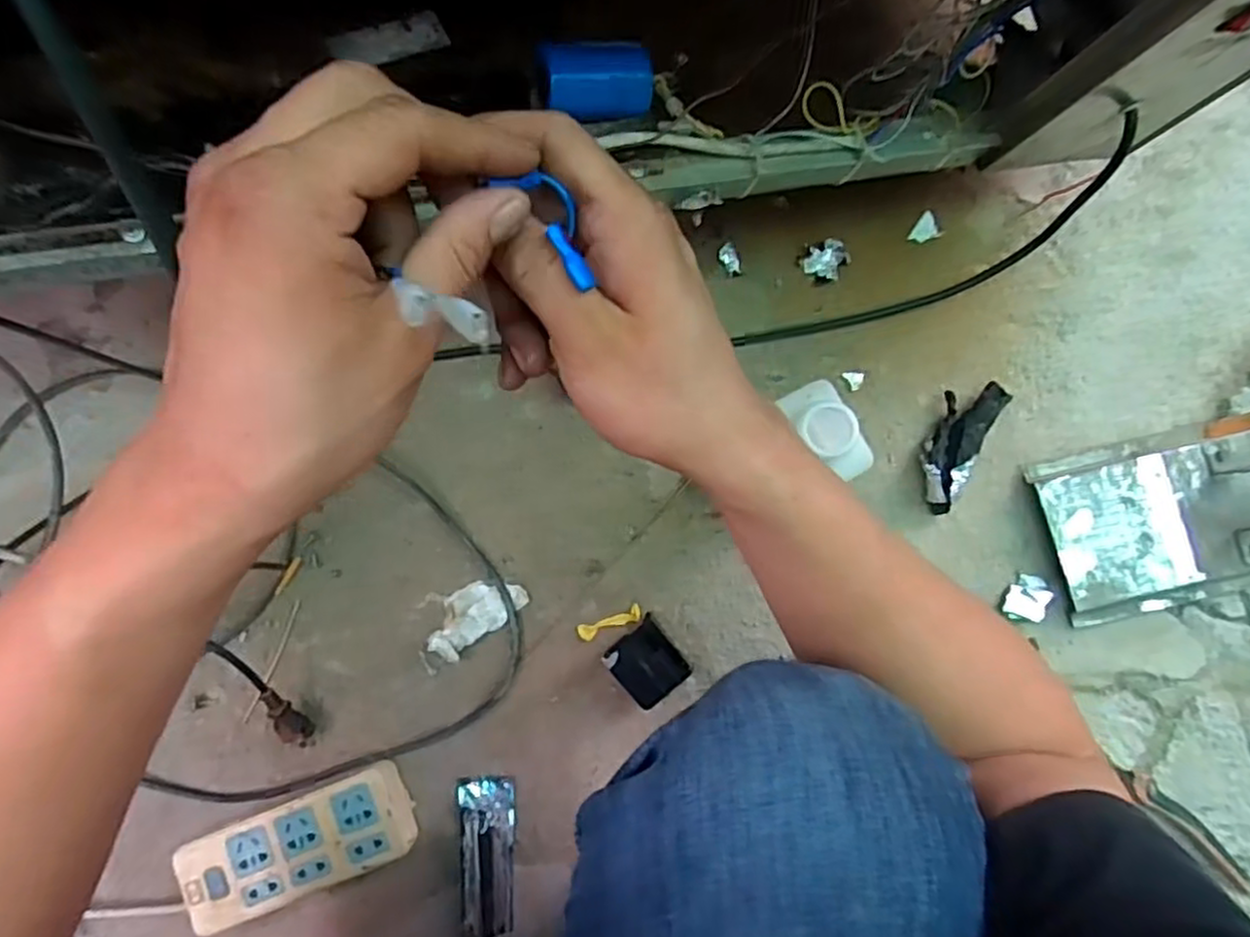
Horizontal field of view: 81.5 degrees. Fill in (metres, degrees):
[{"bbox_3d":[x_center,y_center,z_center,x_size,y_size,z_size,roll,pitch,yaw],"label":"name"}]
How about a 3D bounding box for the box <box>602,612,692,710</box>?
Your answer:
[{"bbox_3d":[0.019,0.169,0.638,0.055,0.047,0.059,-39,86,-4],"label":"box"}]

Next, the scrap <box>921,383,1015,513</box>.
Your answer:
[{"bbox_3d":[0.303,-0.025,0.660,0.046,0.029,0.128,27,85,2],"label":"scrap"}]

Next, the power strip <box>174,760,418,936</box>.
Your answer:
[{"bbox_3d":[-0.275,0.319,0.619,0.187,0.038,0.075,-21,85,-3],"label":"power strip"}]

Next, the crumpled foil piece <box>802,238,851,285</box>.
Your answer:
[{"bbox_3d":[0.192,-0.198,0.688,0.042,0.013,0.038,-36,86,-4],"label":"crumpled foil piece"}]

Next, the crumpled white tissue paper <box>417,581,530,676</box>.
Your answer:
[{"bbox_3d":[-0.140,0.134,0.648,0.106,0.023,0.061,-22,85,-3],"label":"crumpled white tissue paper"}]

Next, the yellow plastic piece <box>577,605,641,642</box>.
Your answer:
[{"bbox_3d":[-0.014,0.141,0.661,0.060,0.009,0.016,-21,87,-3],"label":"yellow plastic piece"}]

